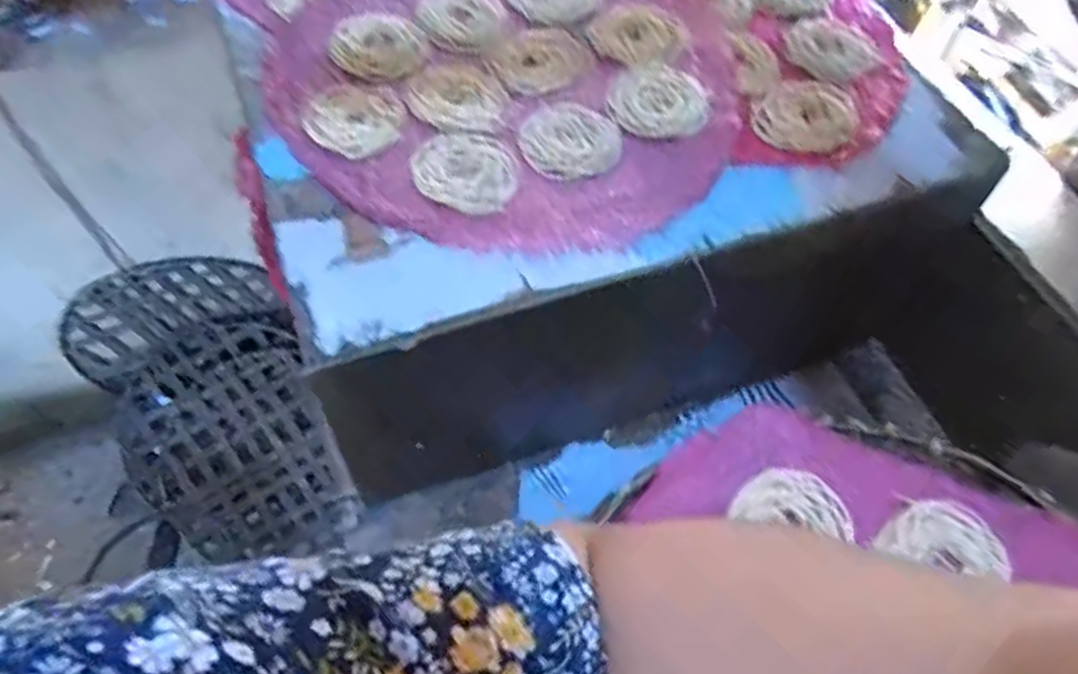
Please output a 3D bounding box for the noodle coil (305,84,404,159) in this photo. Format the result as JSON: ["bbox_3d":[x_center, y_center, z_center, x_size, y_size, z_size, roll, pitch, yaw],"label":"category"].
[{"bbox_3d":[-0.133,-0.160,0.534,0.069,0.009,0.068,1,57,-2],"label":"noodle coil"}]

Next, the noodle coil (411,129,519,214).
[{"bbox_3d":[-0.049,-0.120,0.514,0.072,0.007,0.069,1,57,-2],"label":"noodle coil"}]

